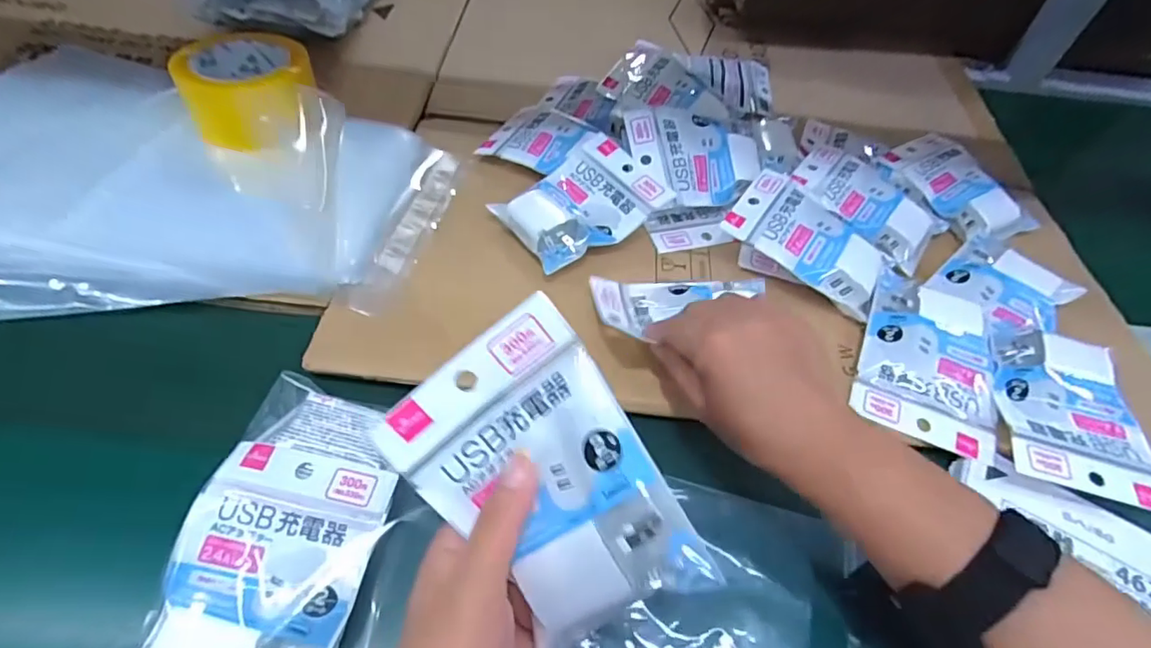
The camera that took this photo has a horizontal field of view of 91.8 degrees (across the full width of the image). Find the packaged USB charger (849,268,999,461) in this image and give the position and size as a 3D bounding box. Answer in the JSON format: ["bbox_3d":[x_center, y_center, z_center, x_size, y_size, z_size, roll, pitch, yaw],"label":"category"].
[{"bbox_3d":[0.260,0.022,0.406,0.091,0.031,0.131,22,54,10],"label":"packaged USB charger"}]

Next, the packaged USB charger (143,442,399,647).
[{"bbox_3d":[-0.163,0.134,0.291,0.096,0.030,0.130,15,53,5],"label":"packaged USB charger"}]

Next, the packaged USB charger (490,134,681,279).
[{"bbox_3d":[0.005,-0.102,0.472,0.128,0.036,0.095,-30,61,-25],"label":"packaged USB charger"}]

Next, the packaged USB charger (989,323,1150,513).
[{"bbox_3d":[0.337,0.059,0.382,0.091,0.024,0.124,16,53,6],"label":"packaged USB charger"}]

